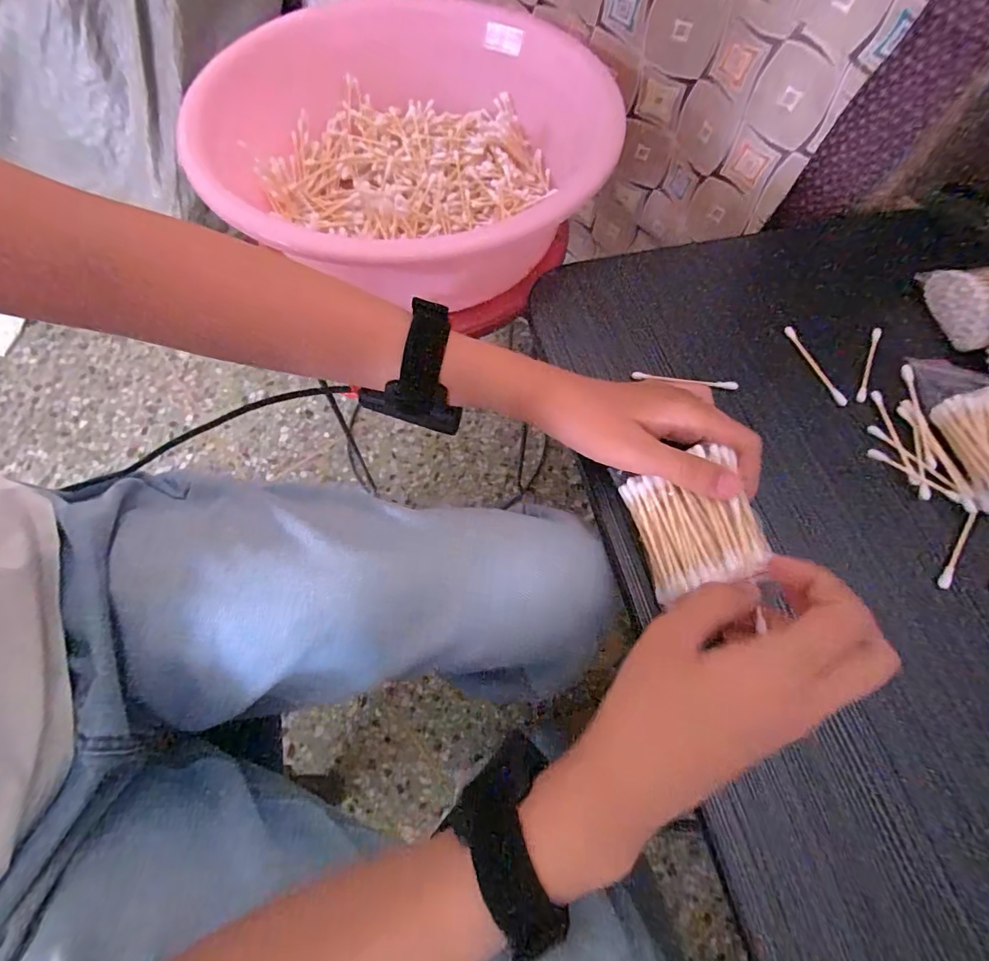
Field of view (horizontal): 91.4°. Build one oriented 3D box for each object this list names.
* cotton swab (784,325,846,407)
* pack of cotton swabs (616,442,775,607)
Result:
[{"bbox_3d":[0.225,-0.082,0.340,0.009,0.007,0.070,-19,67,-9],"label":"cotton swab"},{"bbox_3d":[0.108,0.024,0.258,0.054,0.030,0.065,-13,66,-6],"label":"pack of cotton swabs"}]

